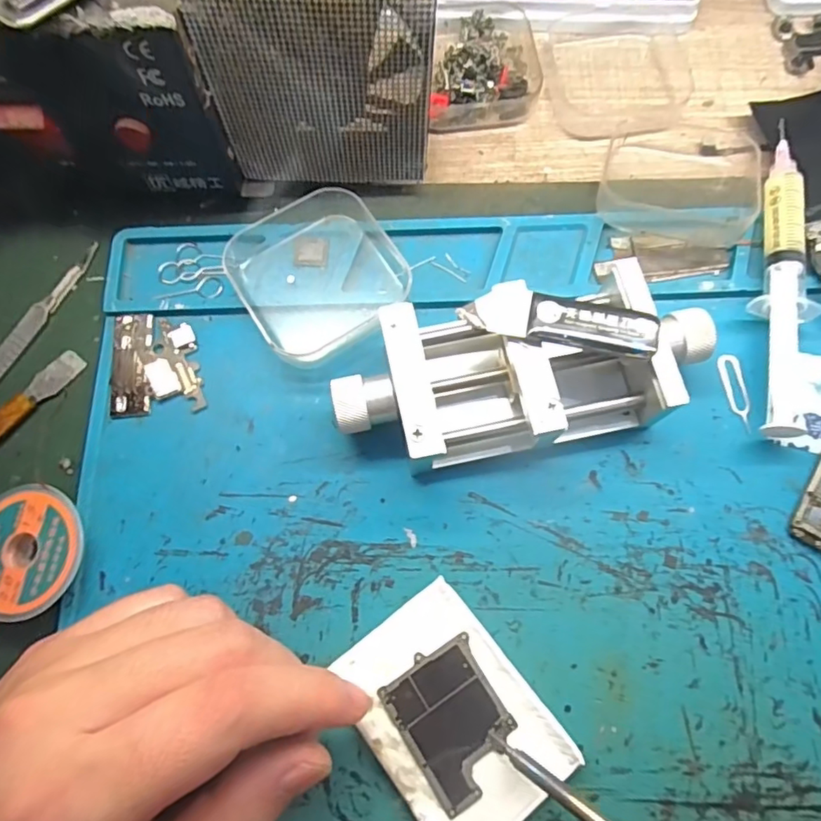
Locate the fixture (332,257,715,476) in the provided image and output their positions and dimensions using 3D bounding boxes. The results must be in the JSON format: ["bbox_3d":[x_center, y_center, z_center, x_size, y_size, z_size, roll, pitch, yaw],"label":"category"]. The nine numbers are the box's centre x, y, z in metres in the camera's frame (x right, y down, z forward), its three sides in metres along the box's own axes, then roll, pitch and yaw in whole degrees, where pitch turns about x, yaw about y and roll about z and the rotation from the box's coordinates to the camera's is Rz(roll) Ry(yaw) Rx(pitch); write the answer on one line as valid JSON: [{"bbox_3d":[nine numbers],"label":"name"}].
[{"bbox_3d":[0.041,-0.014,0.203,0.134,0.032,0.056,-13,73,-2],"label":"fixture"}]

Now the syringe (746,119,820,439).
[{"bbox_3d":[0.150,-0.055,0.221,0.020,0.016,0.138,12,73,5],"label":"syringe"}]

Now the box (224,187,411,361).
[{"bbox_3d":[-0.040,-0.060,0.226,0.063,0.016,0.064,-33,75,-8],"label":"box"}]

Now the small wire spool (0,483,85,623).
[{"bbox_3d":[-0.138,0.050,0.196,0.040,0.014,0.044,0,73,1],"label":"small wire spool"}]

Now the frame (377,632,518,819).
[{"bbox_3d":[0.015,0.101,0.179,0.033,0.004,0.042,-33,75,-8],"label":"frame"}]

